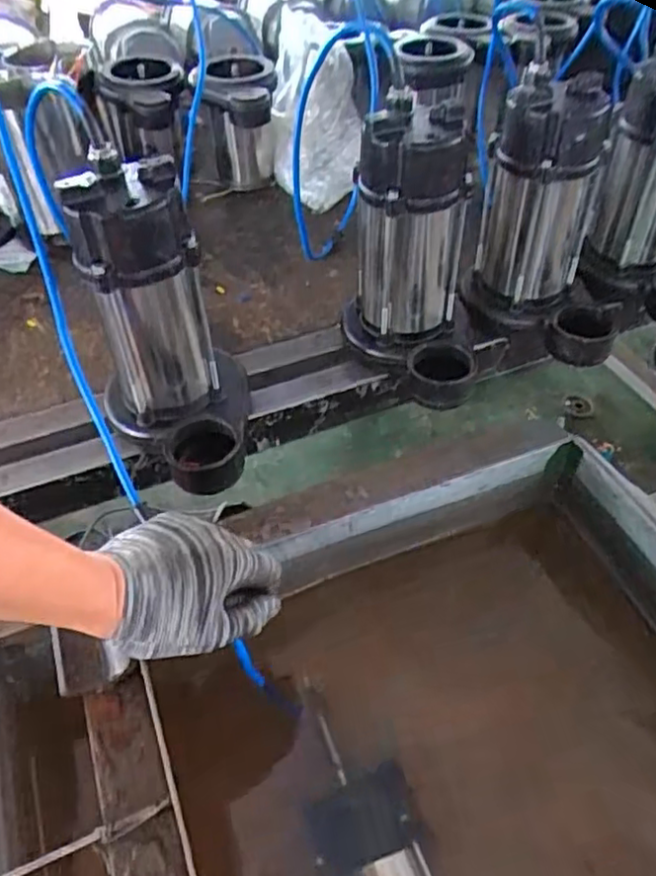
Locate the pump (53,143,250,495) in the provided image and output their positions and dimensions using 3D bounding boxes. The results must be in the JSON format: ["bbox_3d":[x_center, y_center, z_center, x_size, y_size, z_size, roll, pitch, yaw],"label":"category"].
[{"bbox_3d":[-0.133,-0.081,0.542,0.123,0.226,0.165,-19,49,-15],"label":"pump"}]

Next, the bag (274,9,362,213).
[{"bbox_3d":[-0.017,-0.470,0.961,0.134,0.275,0.082,-5,8,-2],"label":"bag"}]

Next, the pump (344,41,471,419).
[{"bbox_3d":[0.077,-0.184,0.632,0.121,0.244,0.205,0,47,2],"label":"pump"}]

